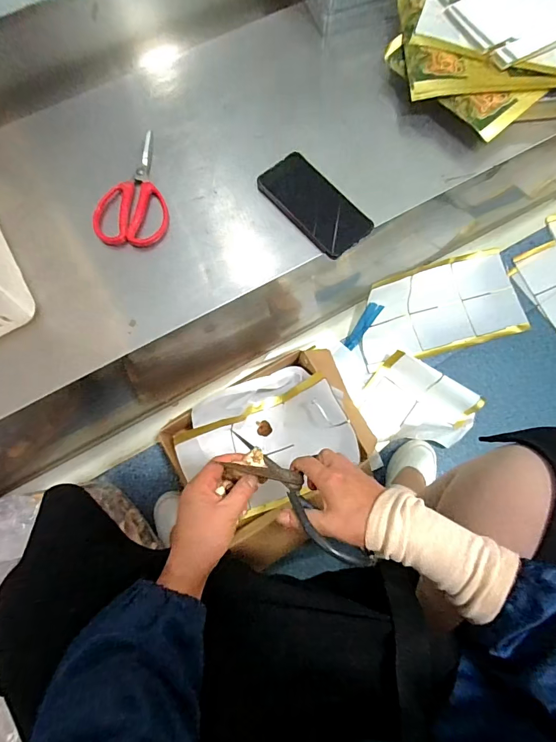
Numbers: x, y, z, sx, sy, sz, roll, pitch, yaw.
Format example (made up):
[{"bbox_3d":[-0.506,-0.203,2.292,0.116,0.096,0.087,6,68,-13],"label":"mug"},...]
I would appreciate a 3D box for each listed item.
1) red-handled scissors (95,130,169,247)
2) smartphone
[{"bbox_3d":[-0.195,-0.253,0.543,0.093,0.020,0.175,1,76,0],"label":"red-handled scissors"},{"bbox_3d":[0.048,-0.226,0.543,0.076,0.013,0.160,-40,79,-9],"label":"smartphone"}]

